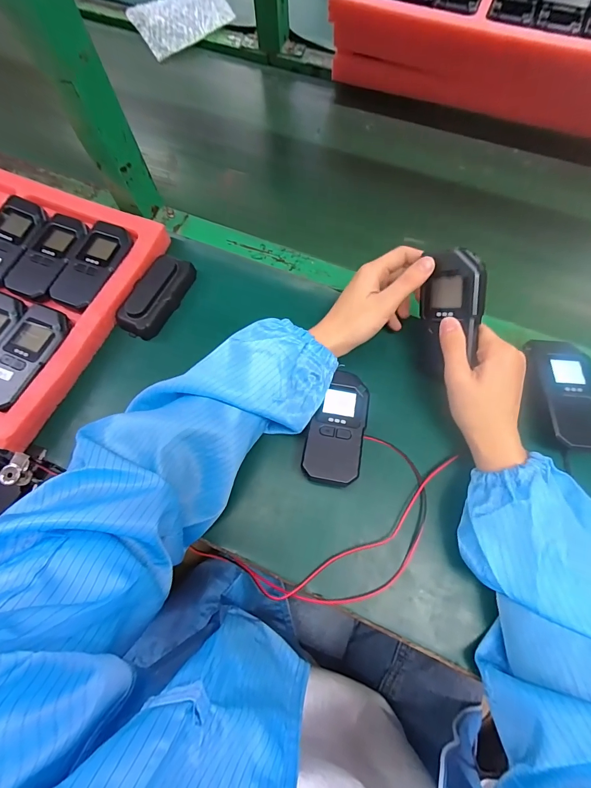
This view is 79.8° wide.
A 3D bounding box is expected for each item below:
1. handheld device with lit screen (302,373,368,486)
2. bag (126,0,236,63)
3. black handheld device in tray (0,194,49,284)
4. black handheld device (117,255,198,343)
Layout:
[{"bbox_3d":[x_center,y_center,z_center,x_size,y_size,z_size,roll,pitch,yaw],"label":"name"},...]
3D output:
[{"bbox_3d":[0.042,0.033,0.351,0.053,0.026,0.114,11,71,5],"label":"handheld device with lit screen"},{"bbox_3d":[-0.202,-0.665,0.629,0.163,0.043,0.124,-29,72,-9],"label":"bag"},{"bbox_3d":[-0.351,-0.190,0.431,0.060,0.017,0.120,16,71,7],"label":"black handheld device in tray"},{"bbox_3d":[-0.165,-0.118,0.420,0.047,0.021,0.107,23,72,9],"label":"black handheld device"}]

